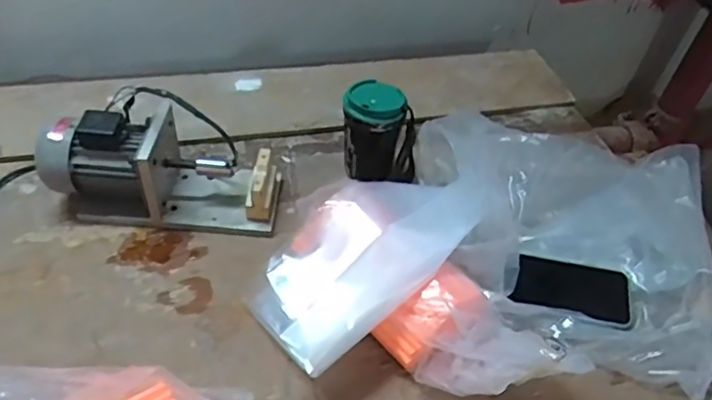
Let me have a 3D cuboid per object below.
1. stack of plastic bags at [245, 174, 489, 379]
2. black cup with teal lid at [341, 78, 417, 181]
[{"bbox_3d":[0.002,0.067,0.715,0.180,0.109,0.302,34,51,24],"label":"stack of plastic bags"},{"bbox_3d":[0.033,-0.090,0.855,0.108,0.133,0.074,4,46,-4],"label":"black cup with teal lid"}]

